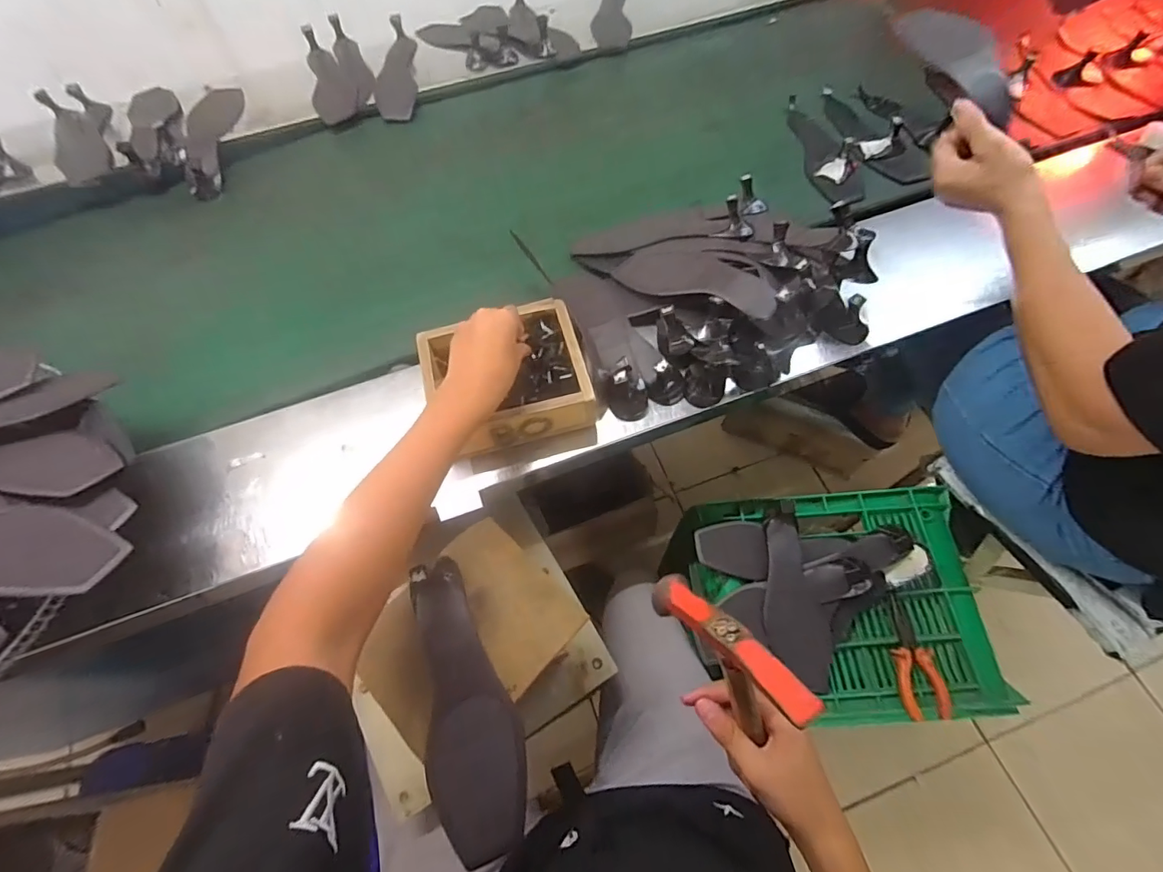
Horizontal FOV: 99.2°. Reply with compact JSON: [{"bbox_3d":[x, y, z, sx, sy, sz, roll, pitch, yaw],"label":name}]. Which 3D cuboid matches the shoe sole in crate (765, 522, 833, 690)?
[{"bbox_3d":[0.296,0.229,0.693,0.083,0.032,0.223,-3,64,1],"label":"shoe sole in crate"}]

